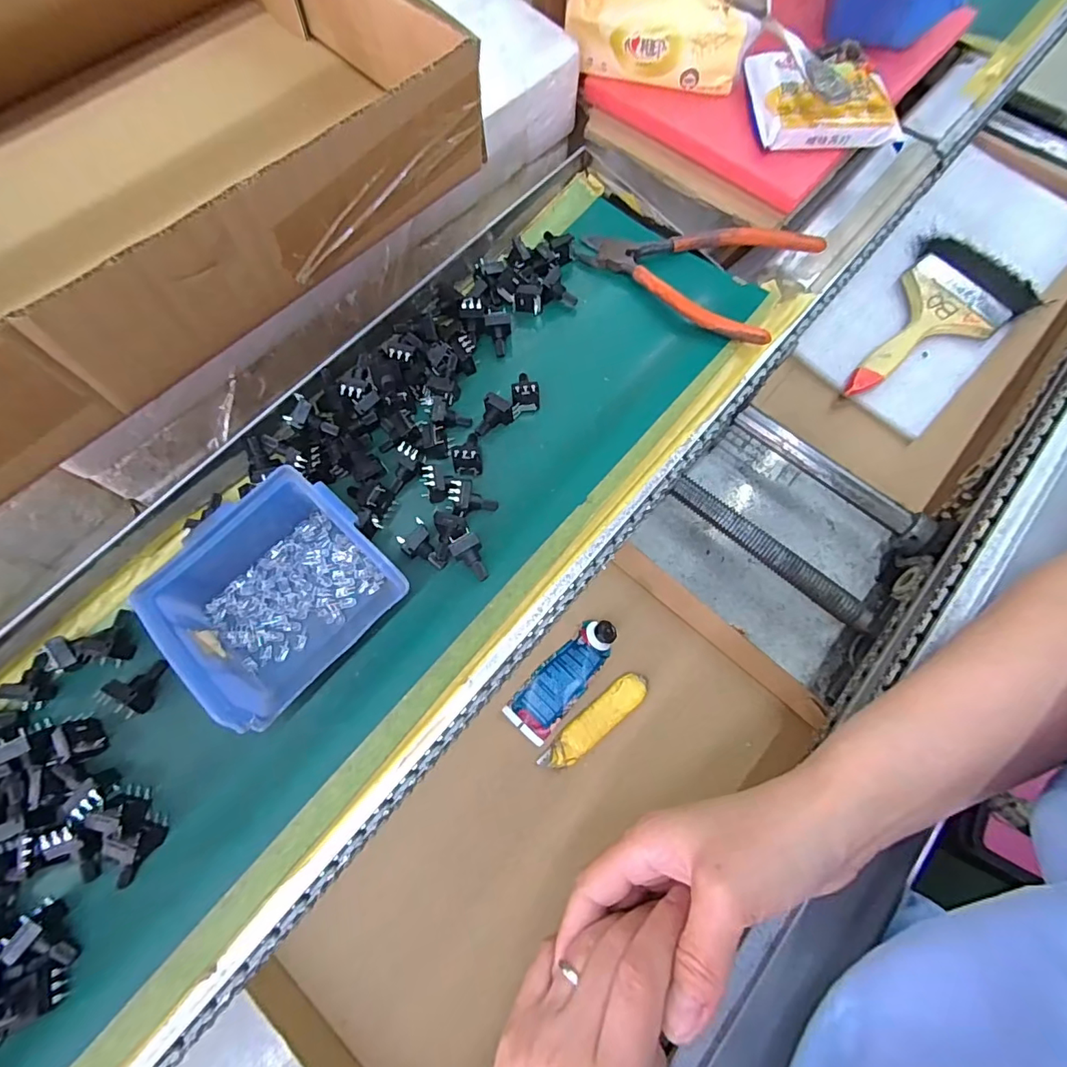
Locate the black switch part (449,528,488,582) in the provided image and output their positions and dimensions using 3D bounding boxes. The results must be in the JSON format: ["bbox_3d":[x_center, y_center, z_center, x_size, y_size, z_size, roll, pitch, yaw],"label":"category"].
[{"bbox_3d":[-0.036,0.013,0.288,0.017,0.017,0.029,-27,73,-9],"label":"black switch part"}]

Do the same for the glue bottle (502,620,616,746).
[{"bbox_3d":[0.022,0.104,0.369,0.036,0.015,0.097,38,75,12],"label":"glue bottle"}]

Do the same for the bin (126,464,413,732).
[{"bbox_3d":[-0.132,0.032,0.268,0.096,0.047,0.103,42,76,13],"label":"bin"}]

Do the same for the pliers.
[{"bbox_3d":[0.108,-0.192,0.354,0.150,0.020,0.096,28,73,9],"label":"pliers"}]

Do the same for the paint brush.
[{"bbox_3d":[0.360,-0.185,0.458,0.102,0.020,0.204,42,76,13],"label":"paint brush"}]

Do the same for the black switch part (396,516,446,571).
[{"bbox_3d":[-0.065,0.009,0.292,0.018,0.013,0.030,-33,74,-11],"label":"black switch part"}]

